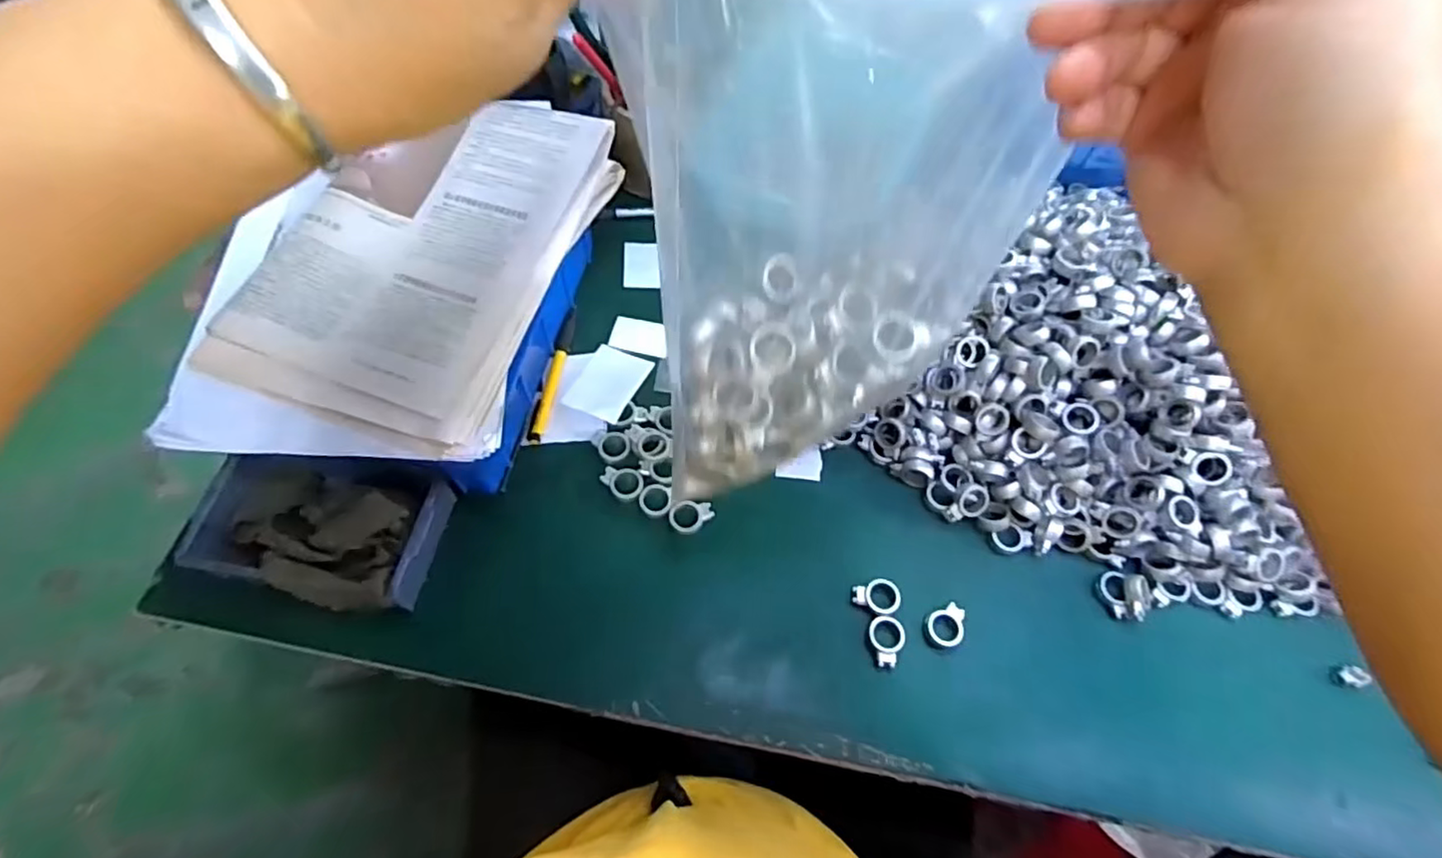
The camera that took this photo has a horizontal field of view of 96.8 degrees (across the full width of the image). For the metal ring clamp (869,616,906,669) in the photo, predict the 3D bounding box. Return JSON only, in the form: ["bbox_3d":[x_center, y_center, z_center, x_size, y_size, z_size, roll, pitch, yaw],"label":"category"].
[{"bbox_3d":[0.119,0.153,0.461,0.025,0.006,0.035,15,62,5],"label":"metal ring clamp"}]

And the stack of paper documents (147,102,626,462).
[{"bbox_3d":[-0.227,-0.119,0.460,0.243,0.052,0.306,11,62,3],"label":"stack of paper documents"}]

